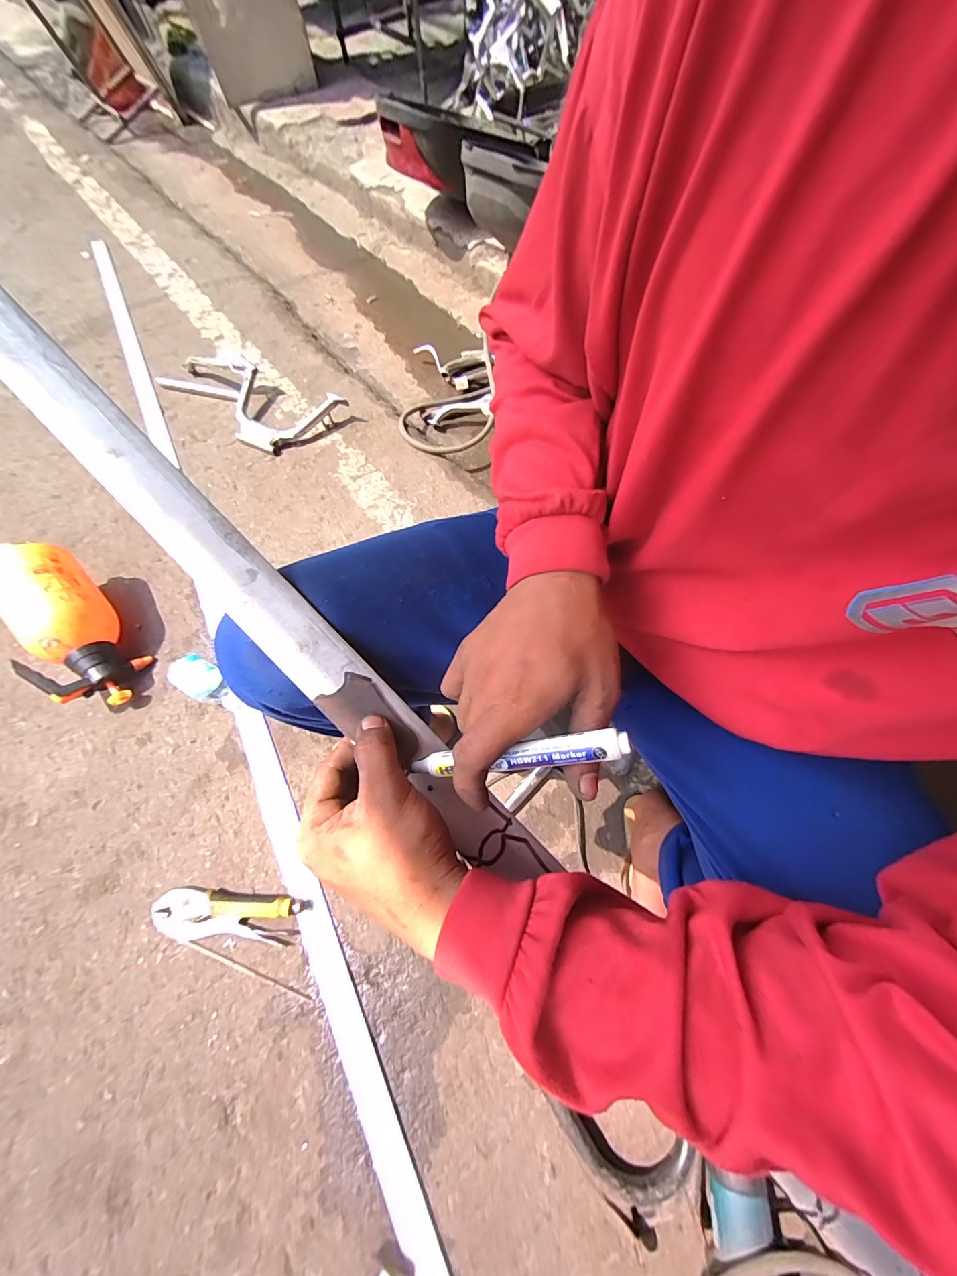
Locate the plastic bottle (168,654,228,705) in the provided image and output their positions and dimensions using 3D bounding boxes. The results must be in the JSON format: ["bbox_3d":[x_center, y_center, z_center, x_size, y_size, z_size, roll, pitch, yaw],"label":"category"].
[{"bbox_3d":[-0.482,0.075,0.744,0.088,0.068,0.064,26,67,12],"label":"plastic bottle"}]

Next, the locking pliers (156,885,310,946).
[{"bbox_3d":[-0.359,0.395,0.602,0.210,0.026,0.061,2,65,4],"label":"locking pliers"}]

